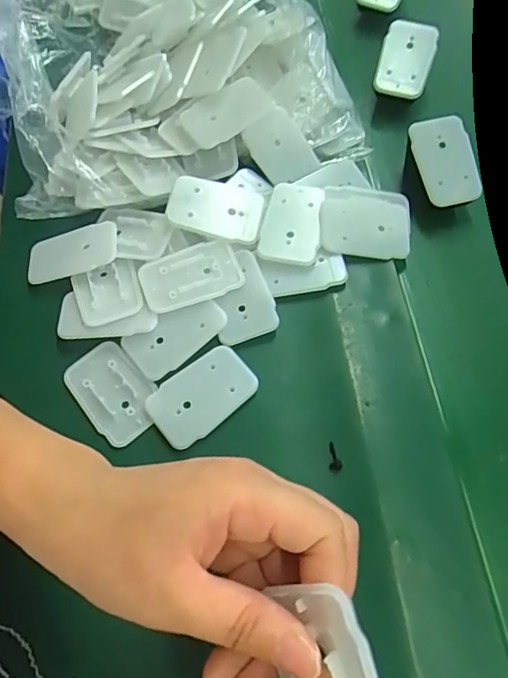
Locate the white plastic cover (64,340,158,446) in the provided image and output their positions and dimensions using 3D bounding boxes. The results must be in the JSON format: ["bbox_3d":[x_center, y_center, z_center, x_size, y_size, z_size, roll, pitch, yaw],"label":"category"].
[{"bbox_3d":[-0.093,0.035,0.338,0.044,0.008,0.067,-38,70,-17],"label":"white plastic cover"}]

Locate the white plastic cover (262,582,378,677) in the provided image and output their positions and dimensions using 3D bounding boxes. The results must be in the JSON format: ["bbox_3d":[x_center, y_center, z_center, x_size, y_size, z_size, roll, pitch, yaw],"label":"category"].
[{"bbox_3d":[0.026,0.119,0.170,0.036,0.008,0.067,-23,76,38],"label":"white plastic cover"}]

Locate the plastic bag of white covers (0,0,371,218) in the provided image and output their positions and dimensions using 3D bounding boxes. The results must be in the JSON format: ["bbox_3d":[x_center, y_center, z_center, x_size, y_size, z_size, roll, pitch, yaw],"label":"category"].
[{"bbox_3d":[-0.084,-0.285,0.407,0.263,0.121,0.329,-14,65,-7],"label":"plastic bag of white covers"}]

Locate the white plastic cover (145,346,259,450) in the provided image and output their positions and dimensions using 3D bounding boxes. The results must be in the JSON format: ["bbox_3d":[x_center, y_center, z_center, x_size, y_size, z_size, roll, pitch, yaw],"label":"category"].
[{"bbox_3d":[-0.034,0.036,0.331,0.068,0.004,0.043,-36,69,-16],"label":"white plastic cover"}]

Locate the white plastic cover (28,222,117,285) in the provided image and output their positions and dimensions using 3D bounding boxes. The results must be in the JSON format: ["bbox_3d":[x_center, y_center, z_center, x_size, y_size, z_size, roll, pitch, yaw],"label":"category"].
[{"bbox_3d":[-0.132,-0.064,0.372,0.065,0.006,0.037,-14,65,7],"label":"white plastic cover"}]

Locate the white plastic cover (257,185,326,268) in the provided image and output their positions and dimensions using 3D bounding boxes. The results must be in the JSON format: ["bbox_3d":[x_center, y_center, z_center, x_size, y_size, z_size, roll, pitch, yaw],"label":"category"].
[{"bbox_3d":[0.029,-0.083,0.369,0.041,0.012,0.062,14,65,7],"label":"white plastic cover"}]

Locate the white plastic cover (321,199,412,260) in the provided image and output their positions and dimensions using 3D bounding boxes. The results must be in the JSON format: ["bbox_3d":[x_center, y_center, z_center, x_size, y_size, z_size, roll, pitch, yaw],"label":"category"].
[{"bbox_3d":[0.080,-0.081,0.370,0.066,0.006,0.044,4,79,-6],"label":"white plastic cover"}]

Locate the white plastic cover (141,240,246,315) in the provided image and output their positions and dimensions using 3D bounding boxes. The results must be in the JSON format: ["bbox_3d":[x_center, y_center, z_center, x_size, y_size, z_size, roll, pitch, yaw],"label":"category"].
[{"bbox_3d":[-0.044,-0.044,0.357,0.068,0.006,0.041,-16,65,-7],"label":"white plastic cover"}]

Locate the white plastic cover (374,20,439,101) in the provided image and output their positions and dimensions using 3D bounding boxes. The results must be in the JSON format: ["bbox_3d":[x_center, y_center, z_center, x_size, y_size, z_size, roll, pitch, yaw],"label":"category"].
[{"bbox_3d":[0.127,-0.234,0.427,0.043,0.011,0.059,15,96,2],"label":"white plastic cover"}]

